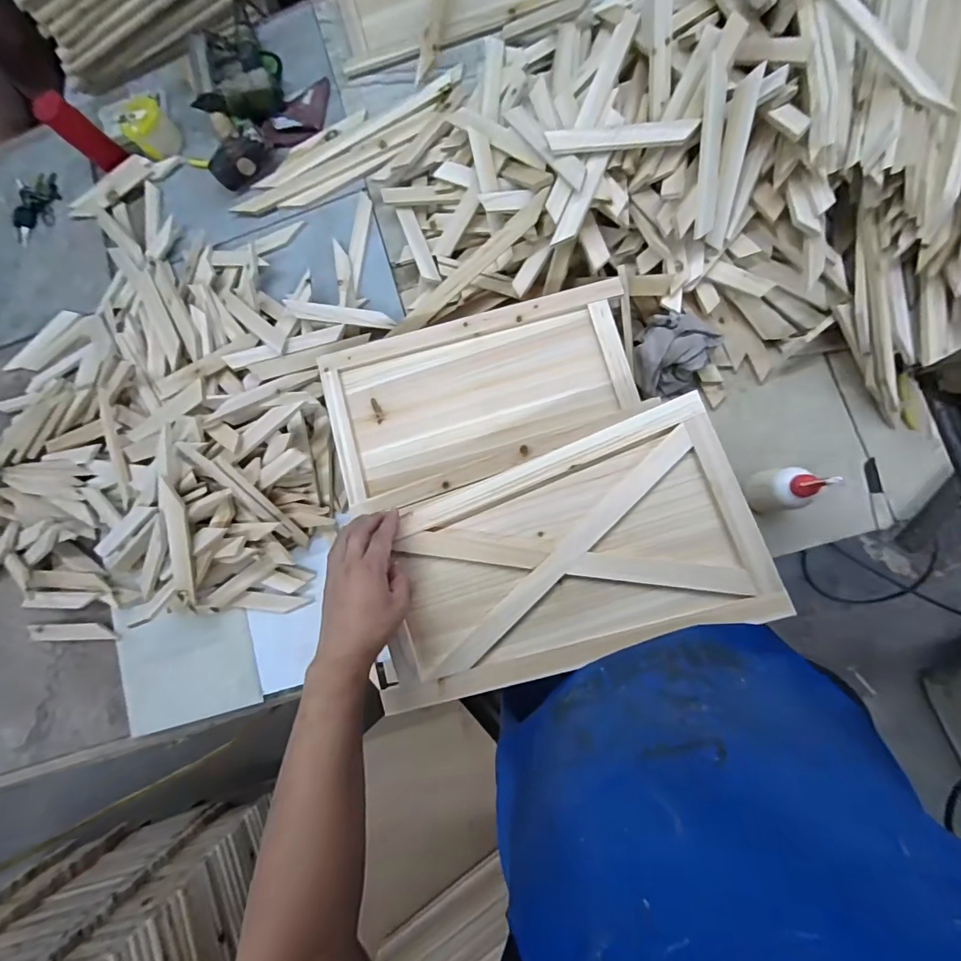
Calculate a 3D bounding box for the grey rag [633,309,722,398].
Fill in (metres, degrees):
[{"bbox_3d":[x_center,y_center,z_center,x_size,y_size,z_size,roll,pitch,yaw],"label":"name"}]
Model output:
[{"bbox_3d":[0.282,-0.185,0.671,0.108,0.058,0.122,34,88,10],"label":"grey rag"}]

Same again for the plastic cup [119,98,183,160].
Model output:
[{"bbox_3d":[-0.610,-0.647,0.828,0.081,0.068,0.080,-1,83,7],"label":"plastic cup"}]

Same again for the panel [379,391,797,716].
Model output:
[{"bbox_3d":[0.084,0.086,0.516,0.423,0.030,0.232,-19,81,5],"label":"panel"}]

